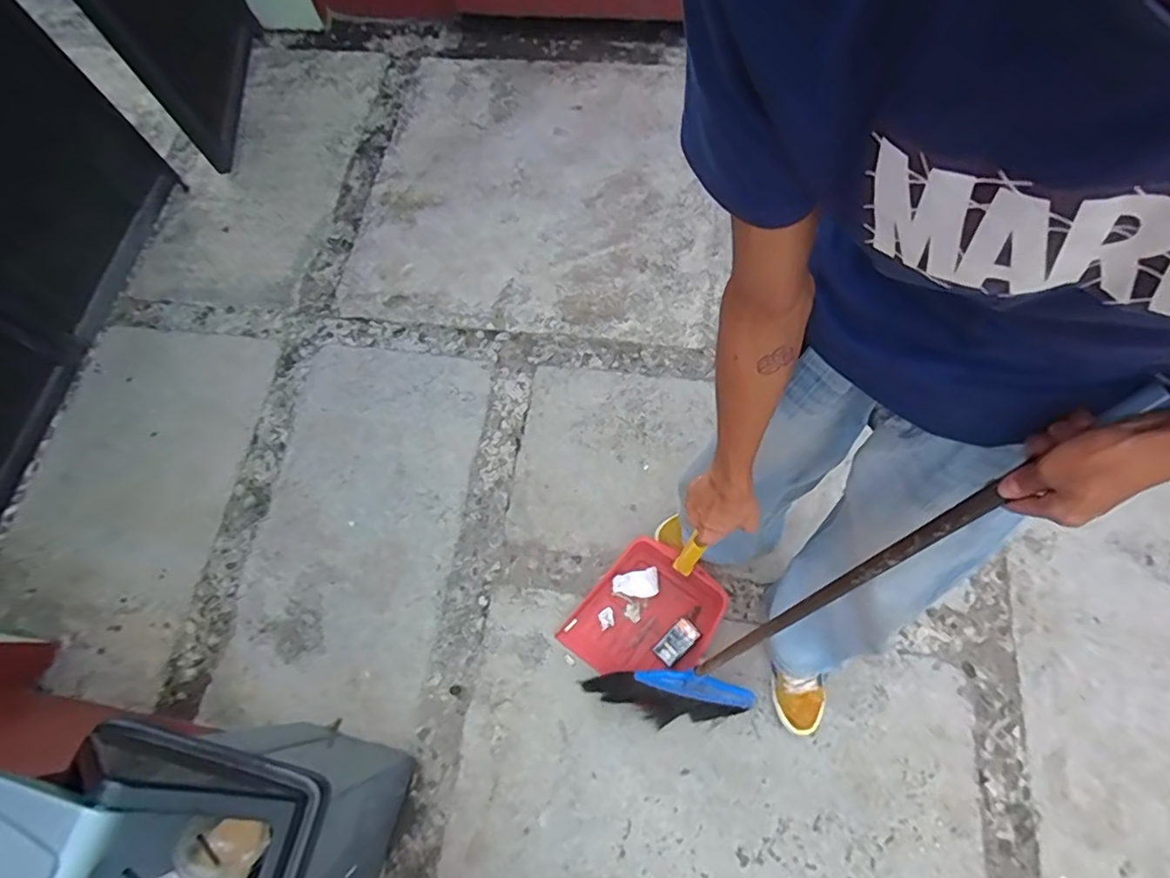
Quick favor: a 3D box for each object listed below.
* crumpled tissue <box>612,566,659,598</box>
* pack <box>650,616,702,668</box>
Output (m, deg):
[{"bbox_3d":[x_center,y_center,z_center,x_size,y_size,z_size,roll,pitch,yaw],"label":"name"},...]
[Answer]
[{"bbox_3d":[0.109,0.312,1.206,0.097,0.020,0.056,-12,67,-3],"label":"crumpled tissue"},{"bbox_3d":[0.188,0.417,1.164,0.100,0.015,0.054,-41,72,-14],"label":"pack"}]

